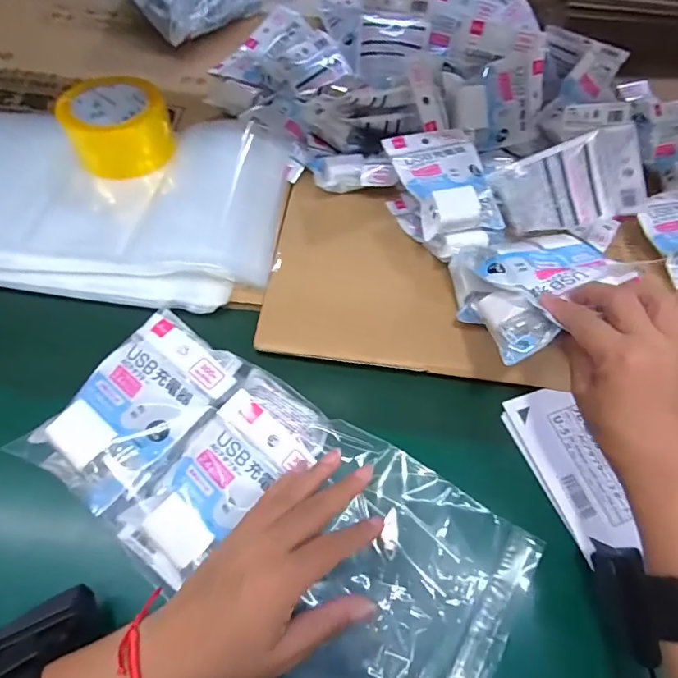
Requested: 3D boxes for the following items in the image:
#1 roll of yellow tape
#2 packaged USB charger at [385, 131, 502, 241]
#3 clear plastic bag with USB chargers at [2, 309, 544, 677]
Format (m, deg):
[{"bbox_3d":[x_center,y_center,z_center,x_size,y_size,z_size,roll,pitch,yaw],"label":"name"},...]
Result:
[{"bbox_3d":[-0.247,-0.242,0.523,0.106,0.074,0.091,-20,62,-15],"label":"roll of yellow tape"},{"bbox_3d":[0.112,-0.172,0.499,0.097,0.031,0.132,-10,60,-10],"label":"packaged USB charger"},{"bbox_3d":[-0.044,0.139,0.356,0.367,0.049,0.185,35,62,3],"label":"clear plastic bag with USB chargers"}]

